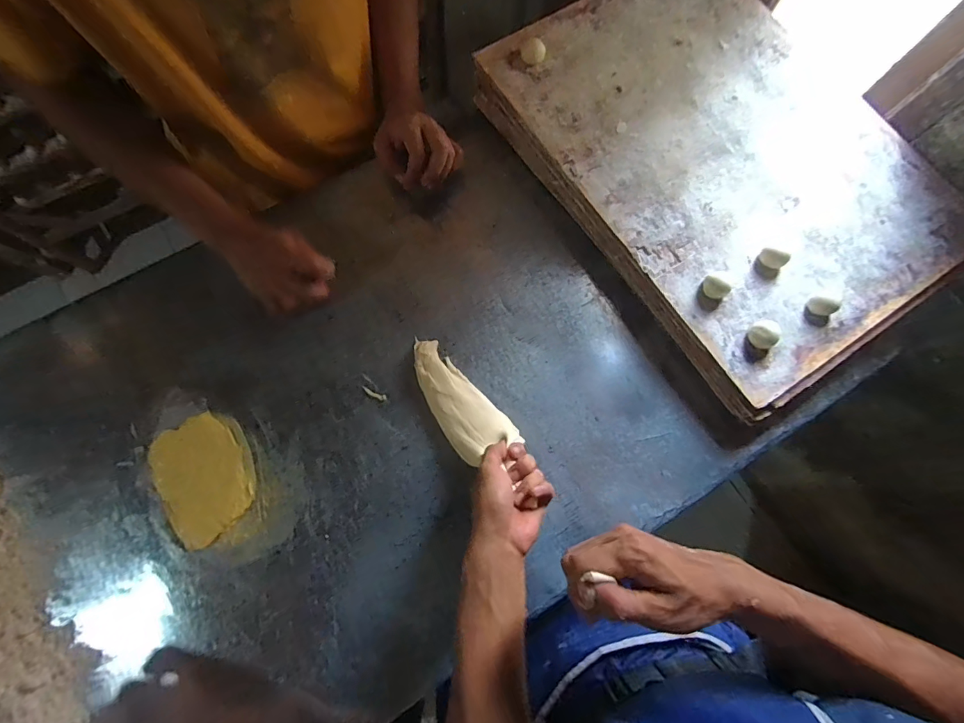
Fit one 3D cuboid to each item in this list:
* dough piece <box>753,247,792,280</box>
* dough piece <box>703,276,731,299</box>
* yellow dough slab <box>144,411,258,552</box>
[{"bbox_3d":[0.356,-0.120,0.510,0.031,0.023,0.030,27,77,6],"label":"dough piece"},{"bbox_3d":[0.281,-0.089,0.493,0.029,0.015,0.029,0,76,-1],"label":"dough piece"},{"bbox_3d":[-0.322,0.133,0.480,0.102,0.016,0.137,-29,76,-7],"label":"yellow dough slab"}]

